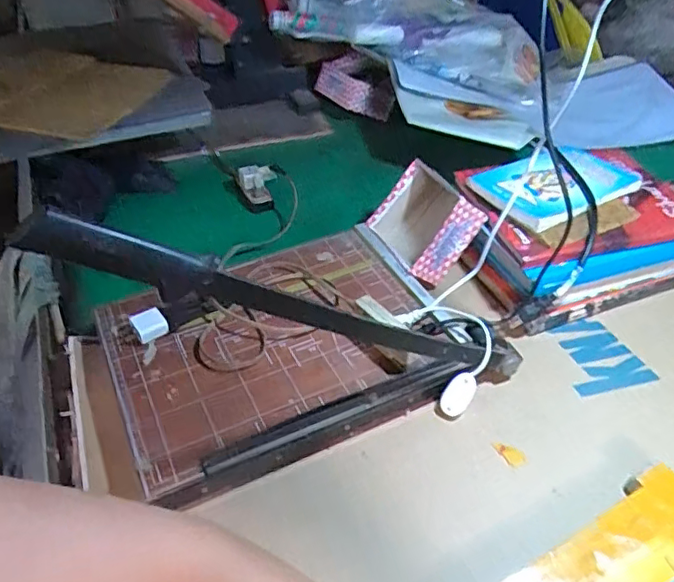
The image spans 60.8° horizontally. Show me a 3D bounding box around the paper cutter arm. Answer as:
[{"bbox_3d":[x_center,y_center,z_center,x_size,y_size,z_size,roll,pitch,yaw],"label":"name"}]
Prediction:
[{"bbox_3d":[0.005,0.026,0.522,0.537,0.041,0.023,18,28,-40],"label":"paper cutter arm"}]

